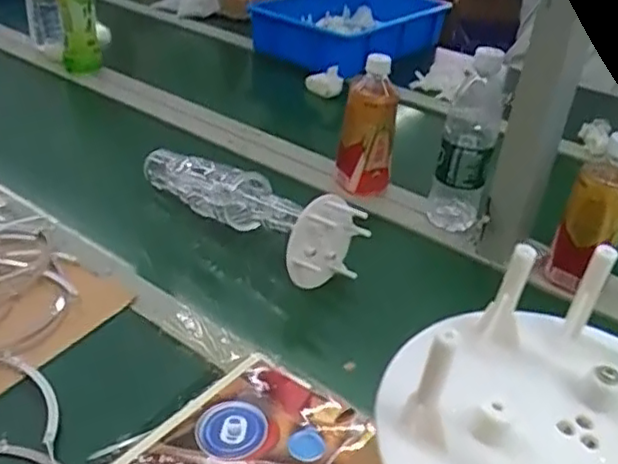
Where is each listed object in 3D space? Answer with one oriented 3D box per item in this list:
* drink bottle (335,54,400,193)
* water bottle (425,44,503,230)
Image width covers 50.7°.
[{"bbox_3d":[0.078,-0.140,0.872,0.074,0.171,0.062,8,34,5],"label":"drink bottle"},{"bbox_3d":[0.194,-0.108,0.799,0.061,0.219,0.053,14,35,13],"label":"water bottle"}]

